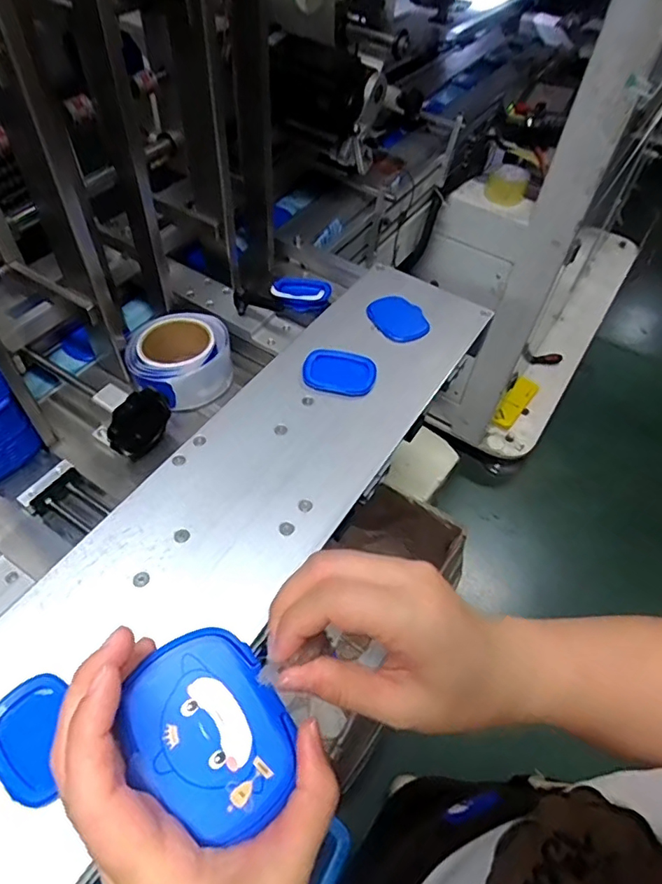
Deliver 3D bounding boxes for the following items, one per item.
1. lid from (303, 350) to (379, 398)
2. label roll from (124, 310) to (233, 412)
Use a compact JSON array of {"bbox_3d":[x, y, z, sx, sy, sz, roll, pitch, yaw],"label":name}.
[{"bbox_3d":[0.010,-0.079,0.611,0.081,0.013,0.059,10,53,4],"label":"lid"},{"bbox_3d":[-0.178,-0.100,0.635,0.119,0.055,0.118,2,53,-3],"label":"label roll"}]

